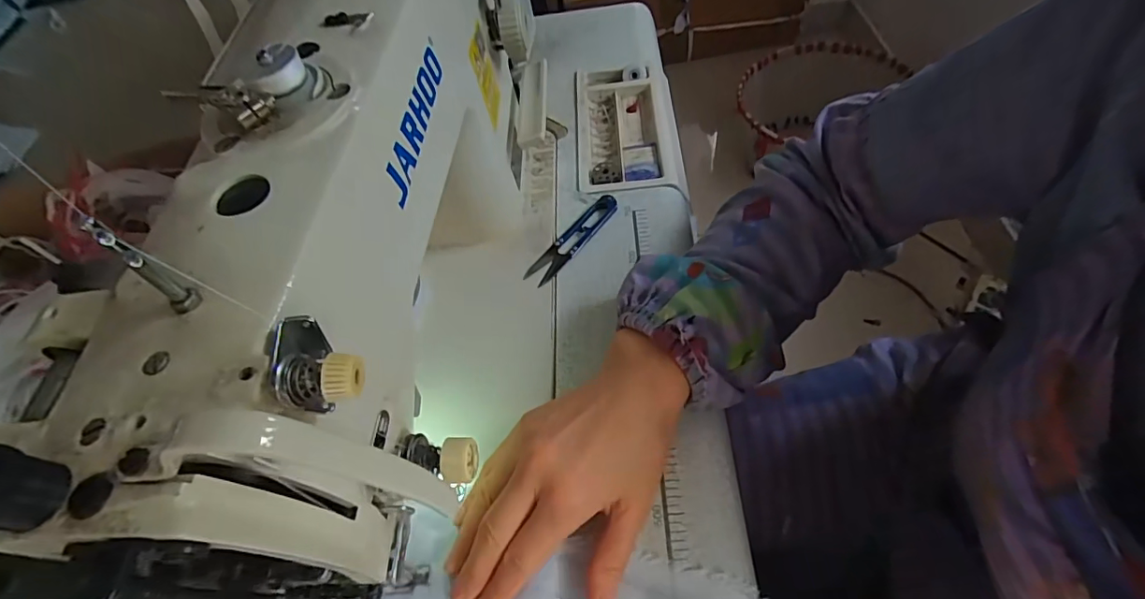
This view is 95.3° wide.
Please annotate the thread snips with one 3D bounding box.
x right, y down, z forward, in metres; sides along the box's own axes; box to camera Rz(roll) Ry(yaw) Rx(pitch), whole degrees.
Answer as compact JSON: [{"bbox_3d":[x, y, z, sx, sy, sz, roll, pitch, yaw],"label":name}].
[{"bbox_3d":[0.002,-0.054,0.443,0.027,0.010,0.103,31,67,26],"label":"thread snips"}]

